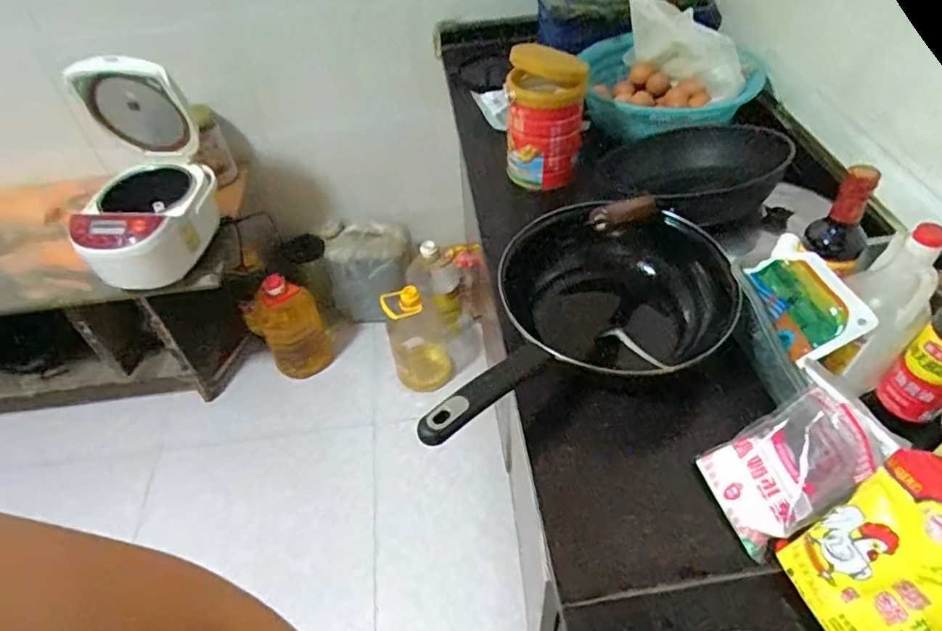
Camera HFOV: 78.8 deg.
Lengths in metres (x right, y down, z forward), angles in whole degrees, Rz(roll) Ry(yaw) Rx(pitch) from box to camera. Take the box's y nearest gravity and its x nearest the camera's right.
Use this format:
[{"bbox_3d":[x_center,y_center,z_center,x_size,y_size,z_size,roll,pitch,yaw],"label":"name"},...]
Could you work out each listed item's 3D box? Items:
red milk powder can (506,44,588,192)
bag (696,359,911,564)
[{"bbox_3d":[0.131,-0.345,0.994,0.127,0.214,0.137,6,49,9],"label":"red milk powder can"},{"bbox_3d":[0.317,0.148,0.579,0.170,0.050,0.115,-44,45,14],"label":"bag"}]

